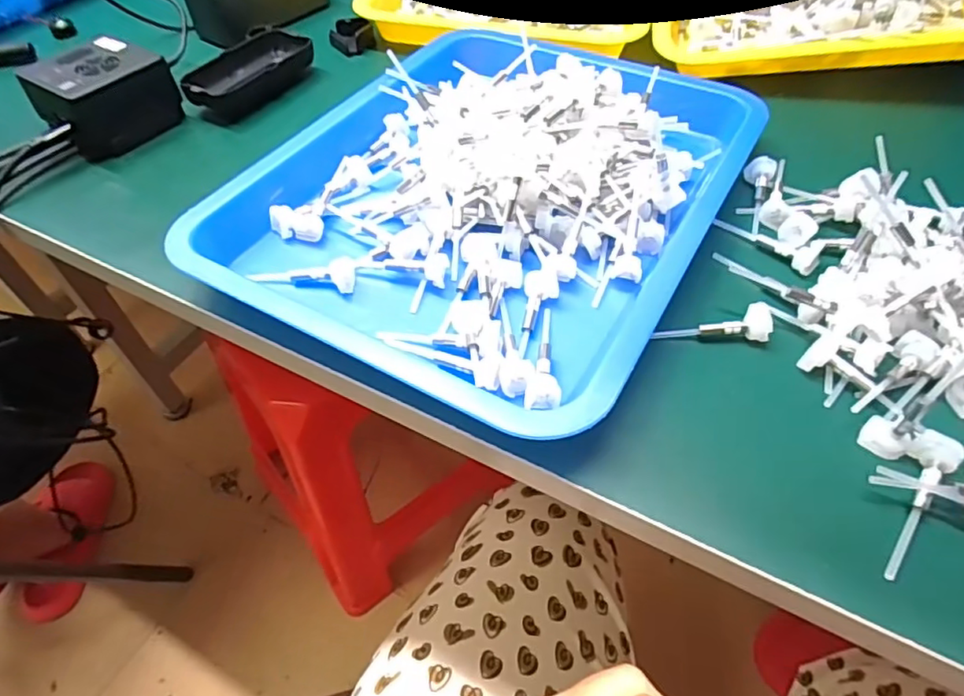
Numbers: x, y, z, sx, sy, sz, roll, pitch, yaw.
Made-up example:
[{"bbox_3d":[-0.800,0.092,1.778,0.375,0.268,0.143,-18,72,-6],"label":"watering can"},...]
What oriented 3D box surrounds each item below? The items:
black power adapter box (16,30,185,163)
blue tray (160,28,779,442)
[{"bbox_3d":[-0.278,-0.188,0.435,0.064,0.045,0.082,30,58,23],"label":"black power adapter box"},{"bbox_3d":[0.006,-0.112,0.366,0.267,0.039,0.314,24,56,19],"label":"blue tray"}]

